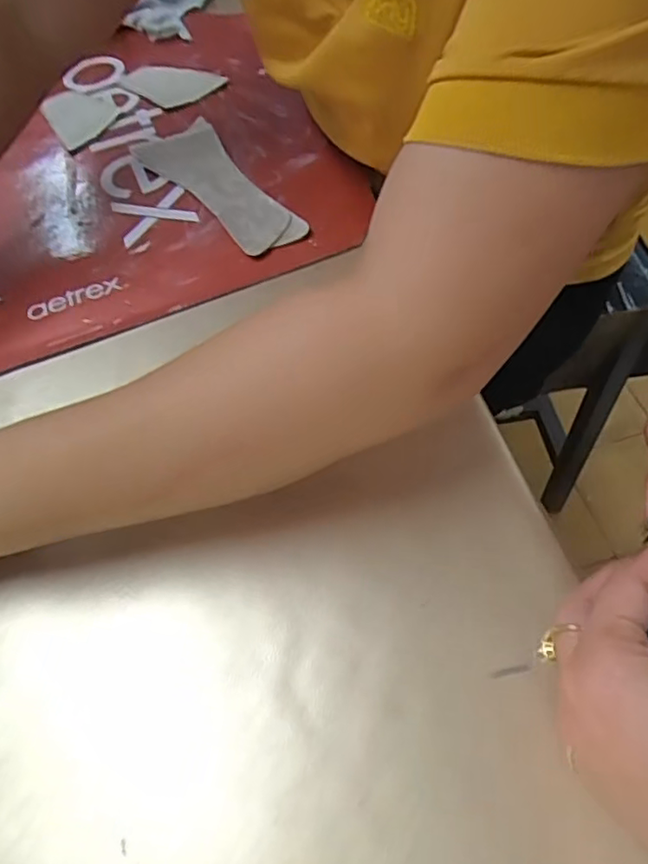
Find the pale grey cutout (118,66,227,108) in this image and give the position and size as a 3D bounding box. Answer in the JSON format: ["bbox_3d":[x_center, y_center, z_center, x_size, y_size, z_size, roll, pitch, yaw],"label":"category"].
[{"bbox_3d":[-0.136,-0.297,0.539,0.090,0.007,0.050,18,68,15],"label":"pale grey cutout"}]

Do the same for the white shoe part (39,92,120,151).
[{"bbox_3d":[-0.205,-0.270,0.526,0.054,0.004,0.086,-30,60,-14],"label":"white shoe part"}]

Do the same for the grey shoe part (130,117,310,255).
[{"bbox_3d":[-0.079,-0.179,0.452,0.058,0.007,0.170,-33,60,-8],"label":"grey shoe part"}]

